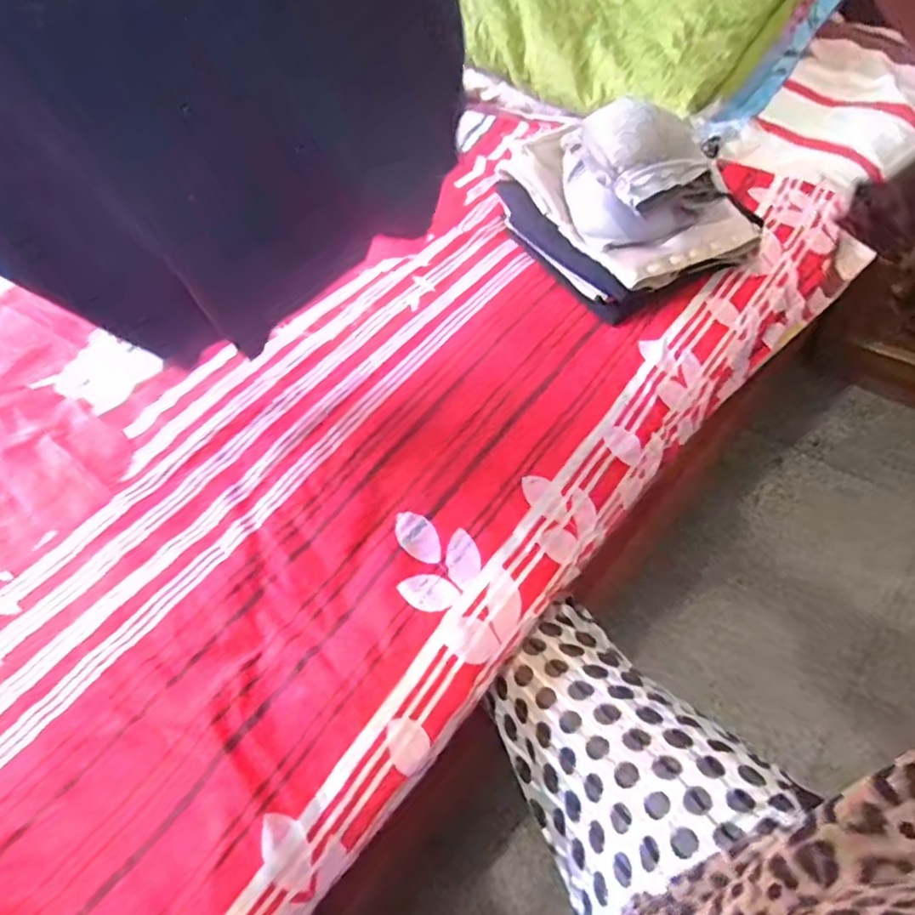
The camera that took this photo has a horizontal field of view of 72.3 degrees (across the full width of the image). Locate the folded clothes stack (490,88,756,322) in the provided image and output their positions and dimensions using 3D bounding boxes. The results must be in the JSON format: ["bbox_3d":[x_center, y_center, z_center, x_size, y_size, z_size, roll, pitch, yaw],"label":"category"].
[{"bbox_3d":[0.196,-0.332,0.758,0.189,0.183,0.271,-24,57,-15],"label":"folded clothes stack"}]

